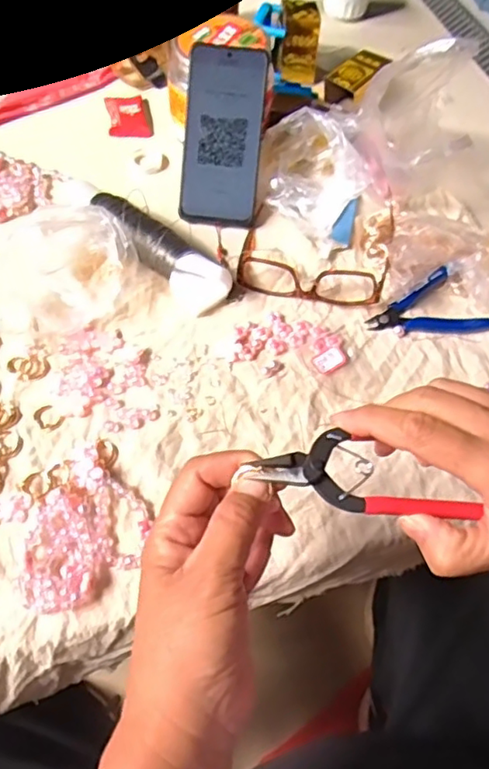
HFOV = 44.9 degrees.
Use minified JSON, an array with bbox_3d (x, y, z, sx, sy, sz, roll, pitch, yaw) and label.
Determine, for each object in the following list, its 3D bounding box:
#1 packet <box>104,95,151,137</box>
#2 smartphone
[{"bbox_3d":[-0.132,-0.301,0.665,0.043,0.012,0.058,-9,60,-10],"label":"packet"},{"bbox_3d":[-0.020,-0.239,0.577,0.076,0.014,0.162,6,100,1],"label":"smartphone"}]

